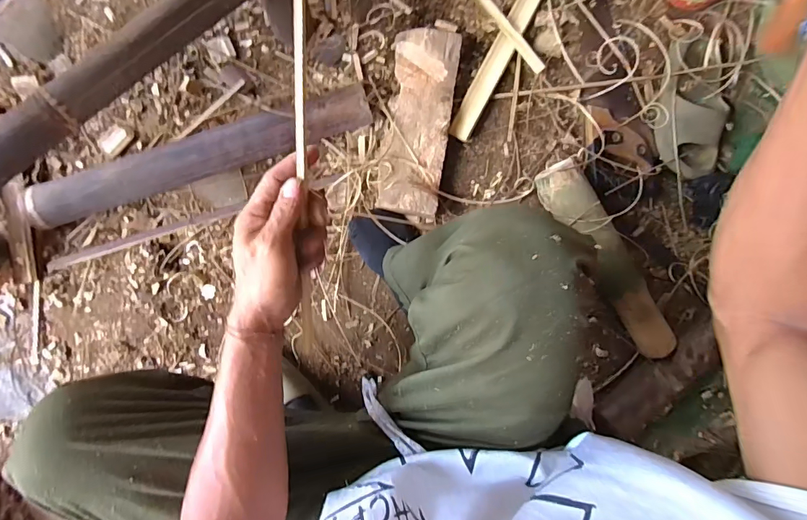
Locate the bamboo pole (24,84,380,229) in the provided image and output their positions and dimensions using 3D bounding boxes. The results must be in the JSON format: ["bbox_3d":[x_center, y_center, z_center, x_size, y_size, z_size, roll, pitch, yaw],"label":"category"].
[{"bbox_3d":[-0.321,-0.163,0.689,0.548,0.051,0.067,-18,92,-4],"label":"bamboo pole"}]

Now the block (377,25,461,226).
[{"bbox_3d":[0.023,-0.219,0.707,0.101,0.057,0.294,8,90,-4],"label":"block"}]

